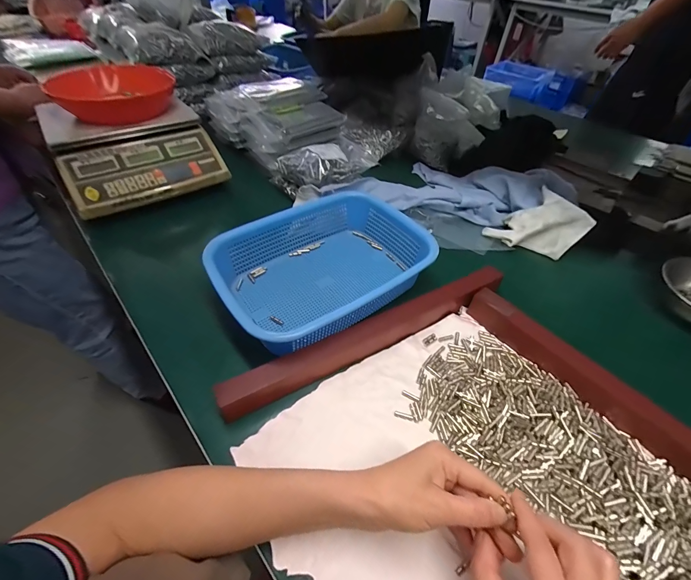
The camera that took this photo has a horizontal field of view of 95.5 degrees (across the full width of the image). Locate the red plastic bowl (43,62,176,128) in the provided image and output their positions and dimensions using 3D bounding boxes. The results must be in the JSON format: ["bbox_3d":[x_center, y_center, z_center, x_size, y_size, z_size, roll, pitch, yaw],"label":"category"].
[{"bbox_3d":[-0.470,-0.400,0.654,0.213,0.076,0.213,-18,52,-16],"label":"red plastic bowl"}]

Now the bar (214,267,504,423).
[{"bbox_3d":[0.044,0.049,0.387,0.385,0.045,0.031,-22,53,-19],"label":"bar"}]

